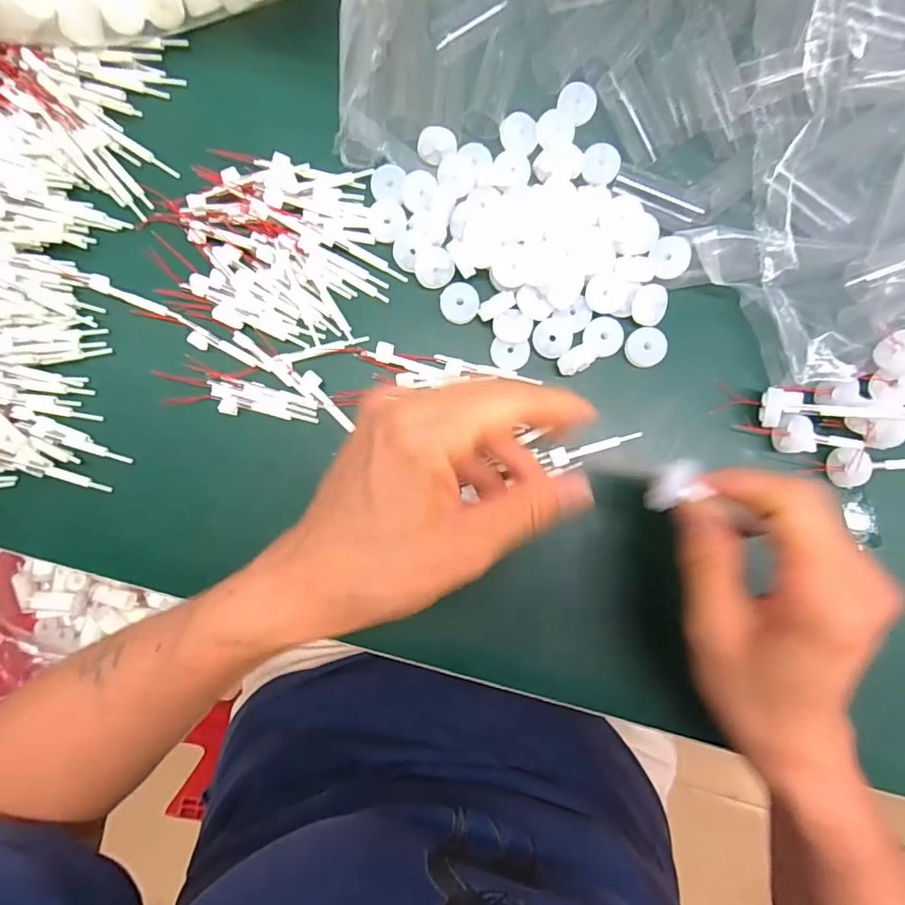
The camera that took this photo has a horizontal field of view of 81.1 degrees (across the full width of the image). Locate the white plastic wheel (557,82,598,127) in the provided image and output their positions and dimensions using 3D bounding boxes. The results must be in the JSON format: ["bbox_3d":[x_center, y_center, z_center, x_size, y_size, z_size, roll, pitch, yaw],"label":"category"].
[{"bbox_3d":[0.069,-0.191,0.288,0.020,0.004,0.020,0,91,0],"label":"white plastic wheel"}]

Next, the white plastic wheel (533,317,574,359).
[{"bbox_3d":[0.053,-0.061,0.282,0.020,0.004,0.021,0,91,0],"label":"white plastic wheel"}]

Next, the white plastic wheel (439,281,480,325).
[{"bbox_3d":[0.004,-0.081,0.285,0.021,0.004,0.022,0,91,0],"label":"white plastic wheel"}]

